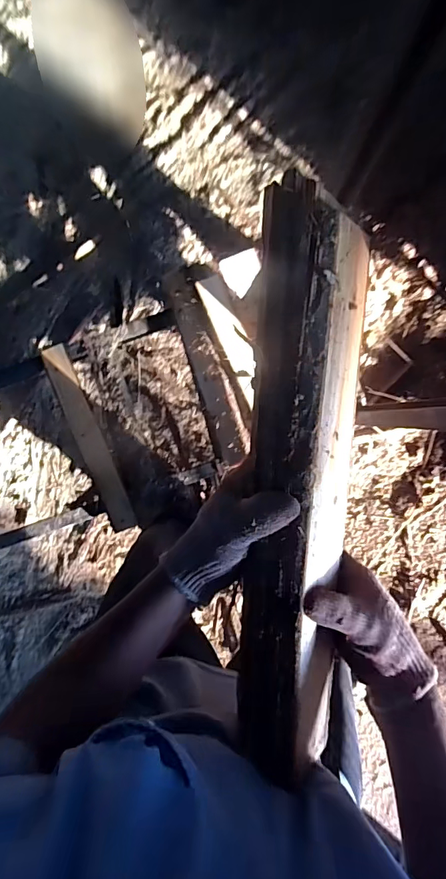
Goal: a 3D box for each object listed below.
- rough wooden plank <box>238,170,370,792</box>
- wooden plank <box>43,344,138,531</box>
[{"bbox_3d":[0.071,0.055,0.357,0.096,0.060,0.495,2,96,-2],"label":"rough wooden plank"},{"bbox_3d":[-0.339,0.001,1.058,0.064,0.033,0.484,-21,92,2],"label":"wooden plank"}]

